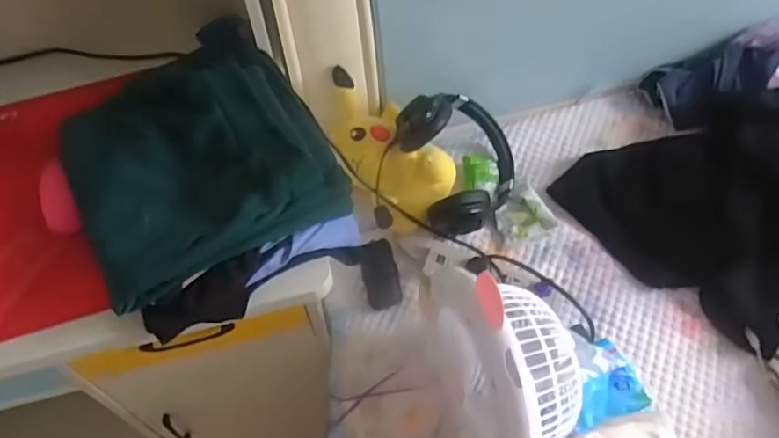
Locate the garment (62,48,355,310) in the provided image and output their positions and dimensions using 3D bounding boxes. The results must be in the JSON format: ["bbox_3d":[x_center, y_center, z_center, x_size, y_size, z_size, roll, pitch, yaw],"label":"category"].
[{"bbox_3d":[-0.221,-0.065,0.690,0.286,0.091,0.251,-29,58,-17],"label":"garment"}]

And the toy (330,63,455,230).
[{"bbox_3d":[-0.002,-0.116,0.924,0.149,0.158,0.213,-24,57,-14],"label":"toy"}]

